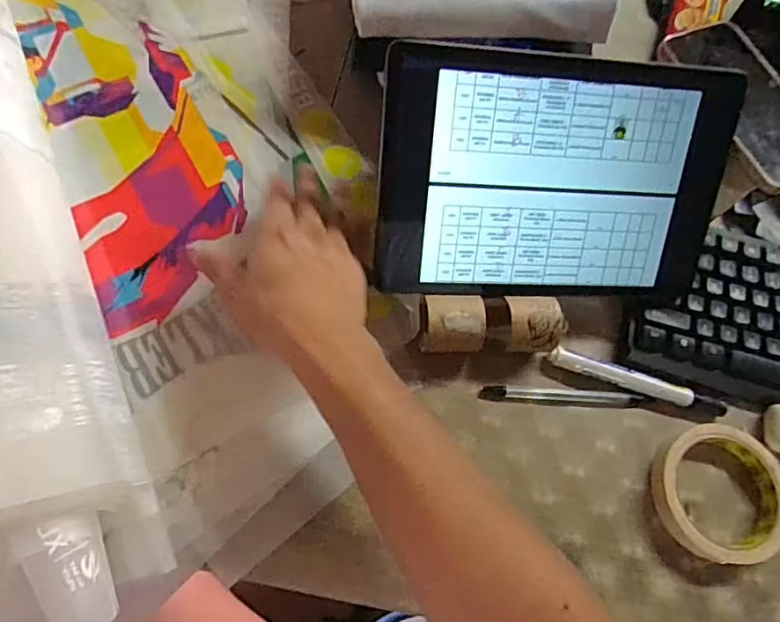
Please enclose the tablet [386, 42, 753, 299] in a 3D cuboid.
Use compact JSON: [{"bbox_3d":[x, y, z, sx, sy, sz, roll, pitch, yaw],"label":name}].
[{"bbox_3d":[0.118,-0.091,0.391,0.250,0.015,0.162,0,111,-10],"label":"tablet"}]

